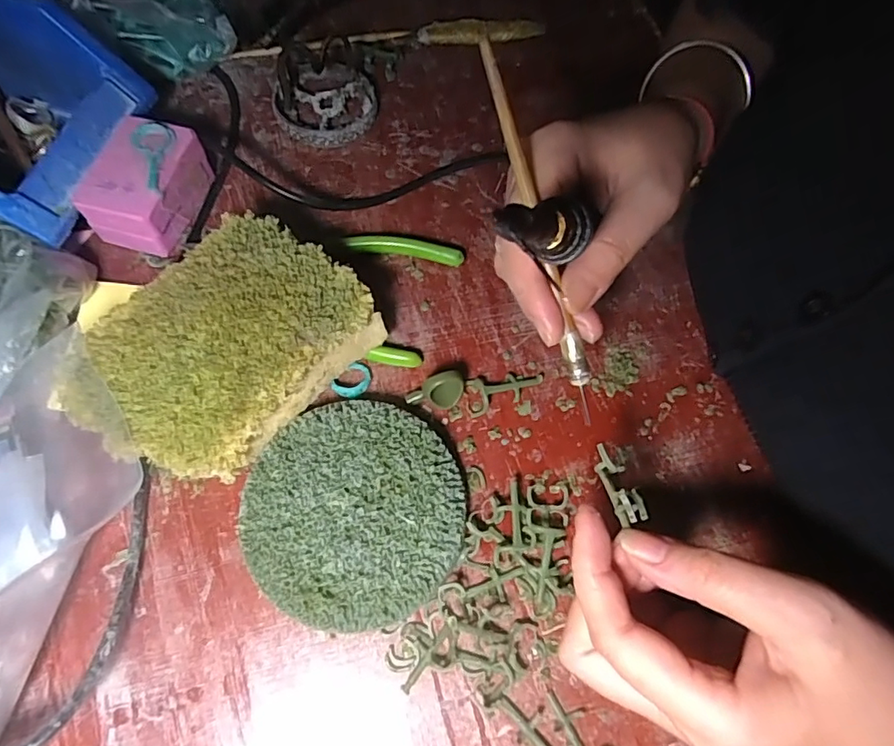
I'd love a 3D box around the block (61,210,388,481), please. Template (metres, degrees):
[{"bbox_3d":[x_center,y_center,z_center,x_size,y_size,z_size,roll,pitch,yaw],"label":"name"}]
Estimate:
[{"bbox_3d":[-0.109,-0.008,0.269,0.094,0.050,0.132,37,70,12],"label":"block"}]

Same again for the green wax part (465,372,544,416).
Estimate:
[{"bbox_3d":[0.032,0.009,0.292,0.044,0.009,0.021,-10,68,-8],"label":"green wax part"}]

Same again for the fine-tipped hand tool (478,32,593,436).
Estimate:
[{"bbox_3d":[0.040,-0.053,0.218,0.008,0.005,0.157,-21,102,-12],"label":"fine-tipped hand tool"}]

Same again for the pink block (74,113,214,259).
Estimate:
[{"bbox_3d":[-0.177,-0.110,0.315,0.046,0.041,0.067,15,67,3],"label":"pink block"}]

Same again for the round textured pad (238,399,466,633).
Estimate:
[{"bbox_3d":[-0.044,0.065,0.256,0.100,0.024,0.103,1,67,-3],"label":"round textured pad"}]

